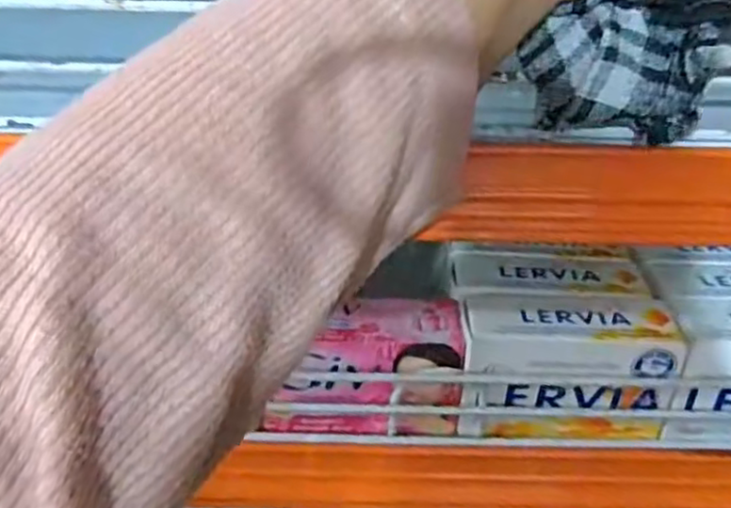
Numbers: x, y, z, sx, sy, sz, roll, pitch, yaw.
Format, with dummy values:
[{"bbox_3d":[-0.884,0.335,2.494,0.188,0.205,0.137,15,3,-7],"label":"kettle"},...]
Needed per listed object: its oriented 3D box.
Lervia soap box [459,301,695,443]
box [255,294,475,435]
[{"bbox_3d":[0.093,0.054,0.320,0.093,0.062,0.028,2,31,2],"label":"Lervia soap box"},{"bbox_3d":[0.000,0.054,0.325,0.088,0.055,0.036,0,31,-2],"label":"box"}]

